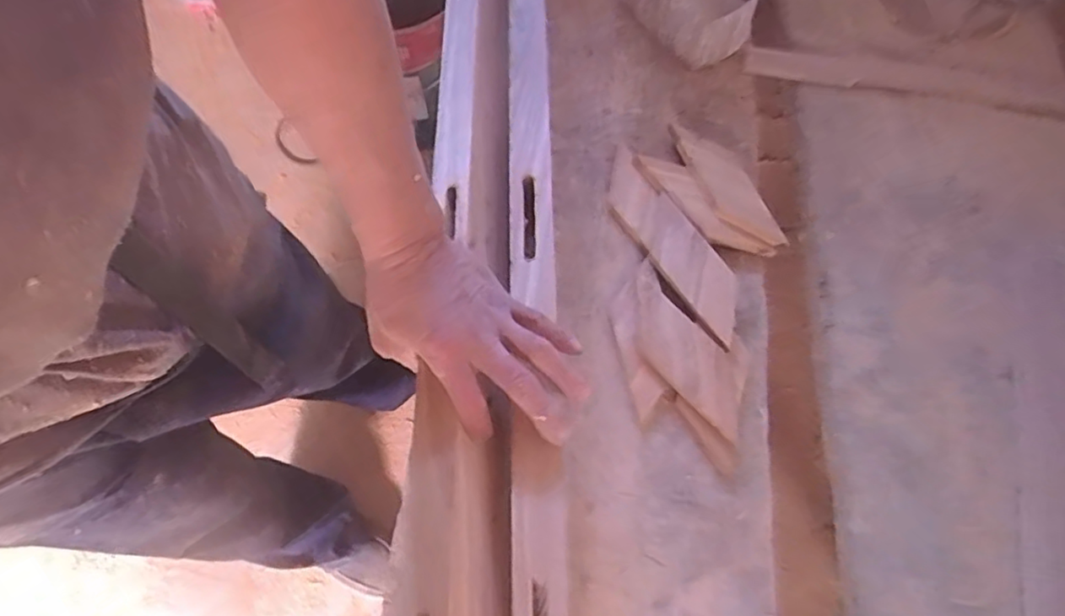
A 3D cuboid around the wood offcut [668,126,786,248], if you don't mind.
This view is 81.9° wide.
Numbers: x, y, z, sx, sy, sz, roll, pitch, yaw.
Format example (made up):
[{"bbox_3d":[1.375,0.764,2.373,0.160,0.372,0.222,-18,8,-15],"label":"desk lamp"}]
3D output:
[{"bbox_3d":[0.193,-0.127,0.616,0.056,0.011,0.159,-17,69,-8],"label":"wood offcut"}]

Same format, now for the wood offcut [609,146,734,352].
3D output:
[{"bbox_3d":[0.134,-0.067,0.593,0.059,0.012,0.223,-27,71,-11],"label":"wood offcut"}]

